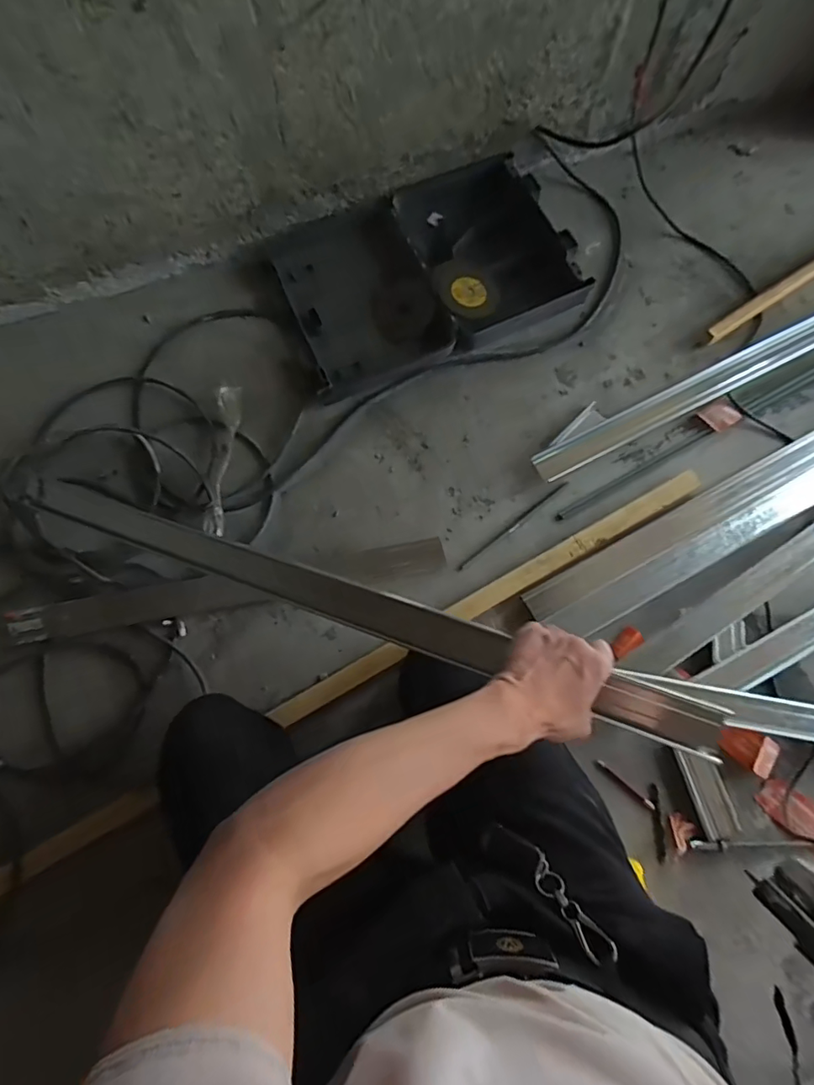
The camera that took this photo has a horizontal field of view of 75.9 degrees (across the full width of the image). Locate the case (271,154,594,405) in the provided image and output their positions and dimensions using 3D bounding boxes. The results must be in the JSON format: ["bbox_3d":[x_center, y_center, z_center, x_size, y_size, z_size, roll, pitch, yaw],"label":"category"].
[{"bbox_3d":[0.022,-0.476,0.900,0.483,0.056,0.345,-26,79,-6],"label":"case"}]

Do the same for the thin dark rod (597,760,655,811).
[{"bbox_3d":[0.309,0.340,0.734,0.090,0.008,0.009,40,80,8],"label":"thin dark rod"}]

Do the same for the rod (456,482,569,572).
[{"bbox_3d":[0.169,-0.027,0.823,0.227,0.008,0.012,-38,80,-9],"label":"rod"}]

